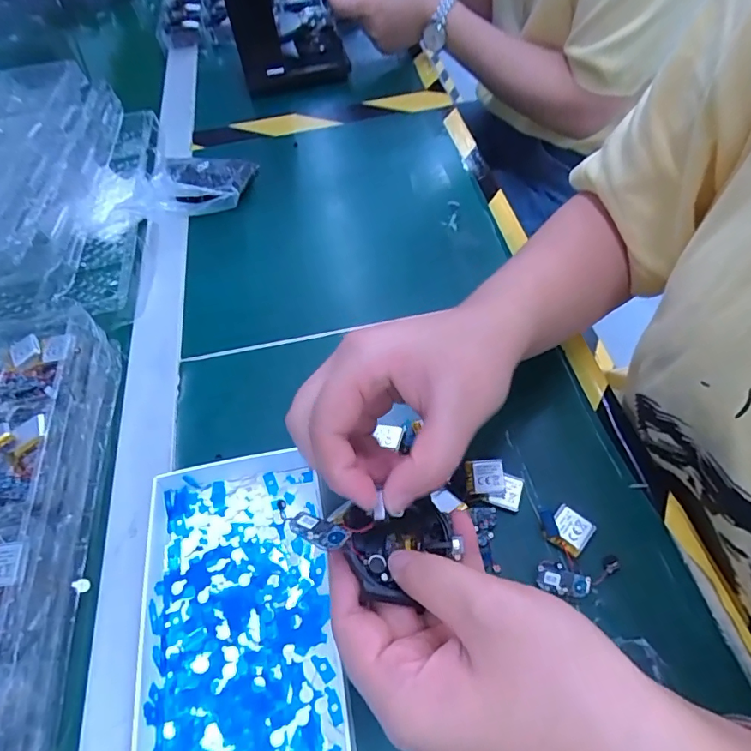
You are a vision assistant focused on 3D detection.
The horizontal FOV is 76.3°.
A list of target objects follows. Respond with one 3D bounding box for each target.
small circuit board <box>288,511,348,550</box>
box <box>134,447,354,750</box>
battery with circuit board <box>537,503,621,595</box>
[{"bbox_3d":[-0.025,0.067,0.207,0.027,0.005,0.011,16,59,22],"label":"small circuit board"},{"bbox_3d":[-0.075,0.129,0.255,0.100,0.021,0.182,-11,57,-4],"label":"box"},{"bbox_3d":[0.114,0.099,0.270,0.041,0.006,0.046,10,58,10],"label":"battery with circuit board"}]

